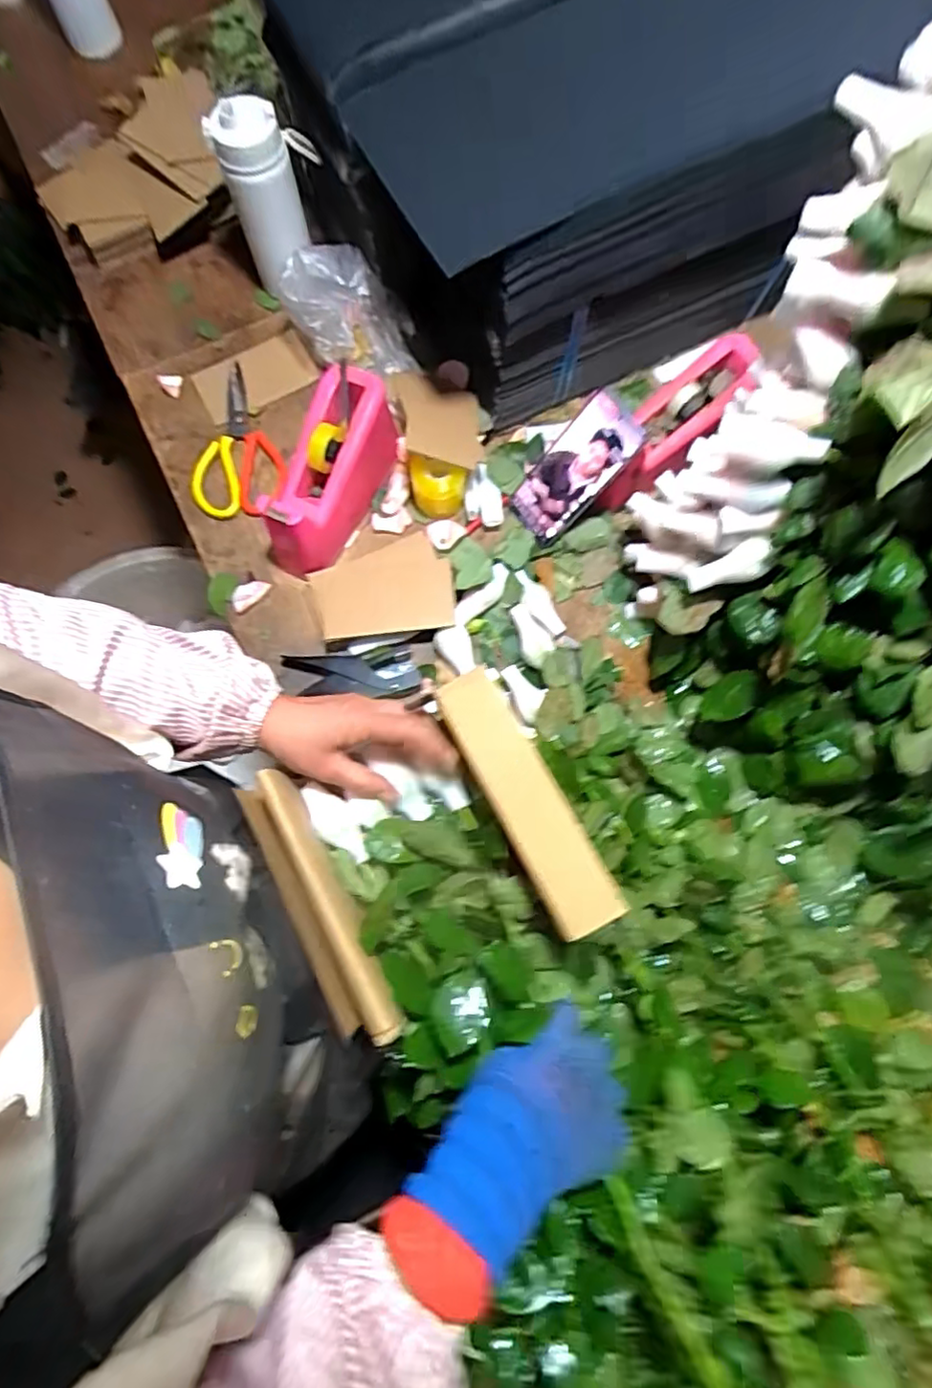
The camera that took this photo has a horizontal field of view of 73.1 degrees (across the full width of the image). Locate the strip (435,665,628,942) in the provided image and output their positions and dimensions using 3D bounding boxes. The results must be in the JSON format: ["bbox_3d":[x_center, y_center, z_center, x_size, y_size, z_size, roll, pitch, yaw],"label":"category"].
[{"bbox_3d":[0.044,0.079,0.472,0.052,0.021,0.206,-29,78,-6],"label":"strip"}]

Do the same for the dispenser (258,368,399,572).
[{"bbox_3d":[-0.145,-0.231,0.665,0.076,0.107,0.210,25,91,6],"label":"dispenser"}]

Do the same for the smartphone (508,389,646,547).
[{"bbox_3d":[0.111,-0.234,0.664,0.017,0.159,0.071,-21,73,-46],"label":"smartphone"}]

